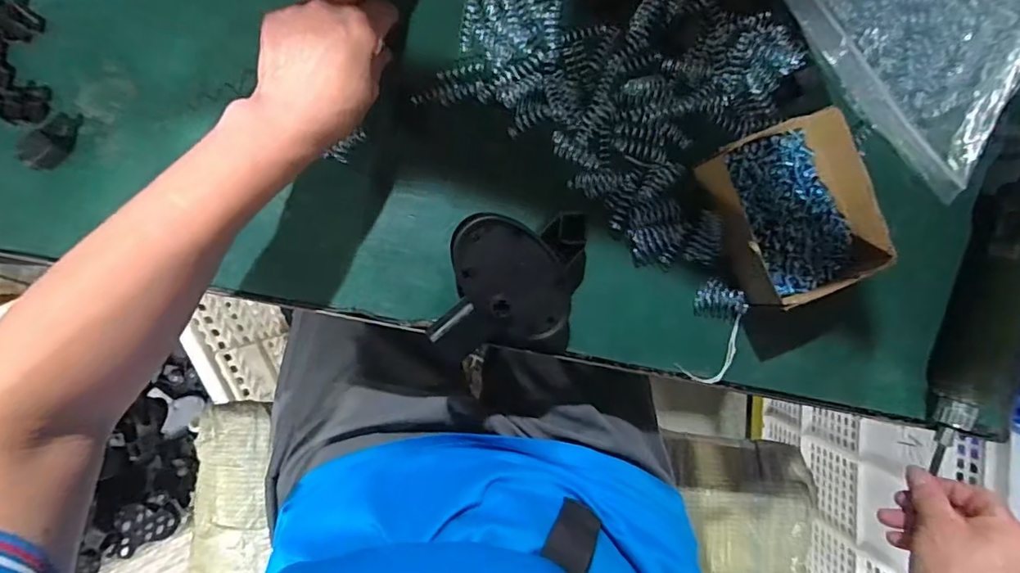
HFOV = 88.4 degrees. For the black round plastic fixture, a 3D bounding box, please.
[{"bbox_3d":[0.005,-0.005,0.388,0.101,0.054,0.100,0,92,-4],"label":"black round plastic fixture"}]

